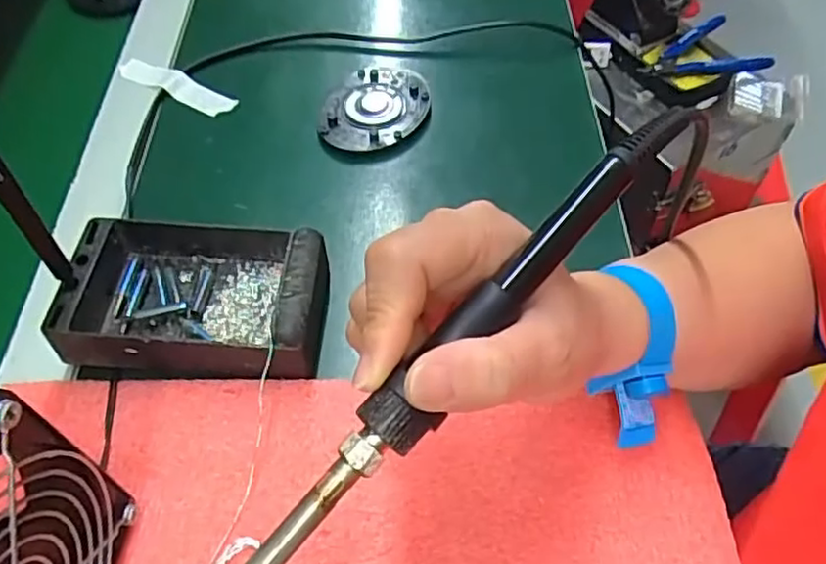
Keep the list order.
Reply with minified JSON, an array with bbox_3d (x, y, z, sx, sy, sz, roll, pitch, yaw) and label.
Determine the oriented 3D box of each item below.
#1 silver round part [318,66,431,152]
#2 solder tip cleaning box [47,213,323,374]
[{"bbox_3d":[-0.025,-0.116,0.452,0.060,0.012,0.079,24,57,17],"label":"silver round part"},{"bbox_3d":[-0.109,0.006,0.347,0.127,0.035,0.076,3,53,2],"label":"solder tip cleaning box"}]

